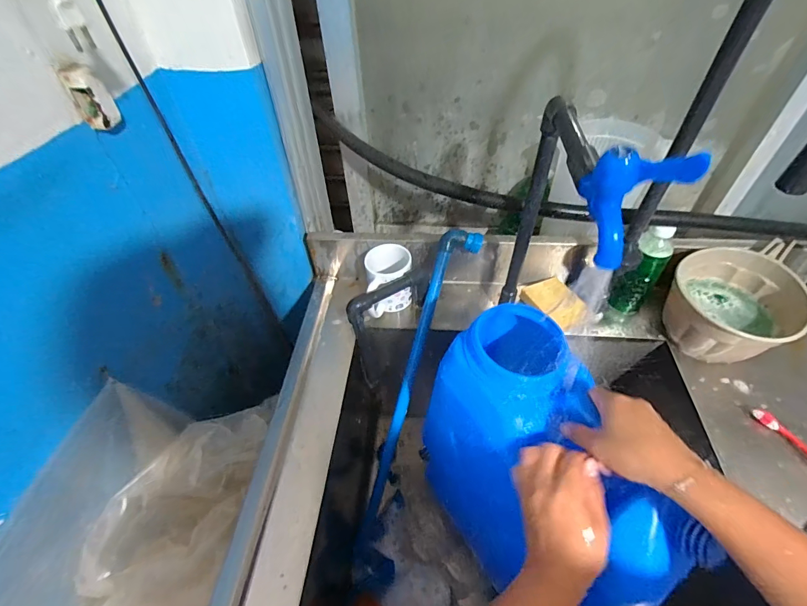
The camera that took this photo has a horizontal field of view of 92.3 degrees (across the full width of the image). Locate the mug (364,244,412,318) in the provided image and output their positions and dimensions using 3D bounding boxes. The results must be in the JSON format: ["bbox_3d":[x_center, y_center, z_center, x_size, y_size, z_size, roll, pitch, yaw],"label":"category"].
[{"bbox_3d":[-0.025,-0.037,0.687,0.083,0.095,0.095,-6,48,-3],"label":"mug"}]

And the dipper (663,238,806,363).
[{"bbox_3d":[0.522,0.003,0.615,0.227,0.119,0.162,-29,53,-22],"label":"dipper"}]

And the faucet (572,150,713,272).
[{"bbox_3d":[0.163,-0.071,0.290,0.068,0.084,0.031,33,57,28],"label":"faucet"}]

